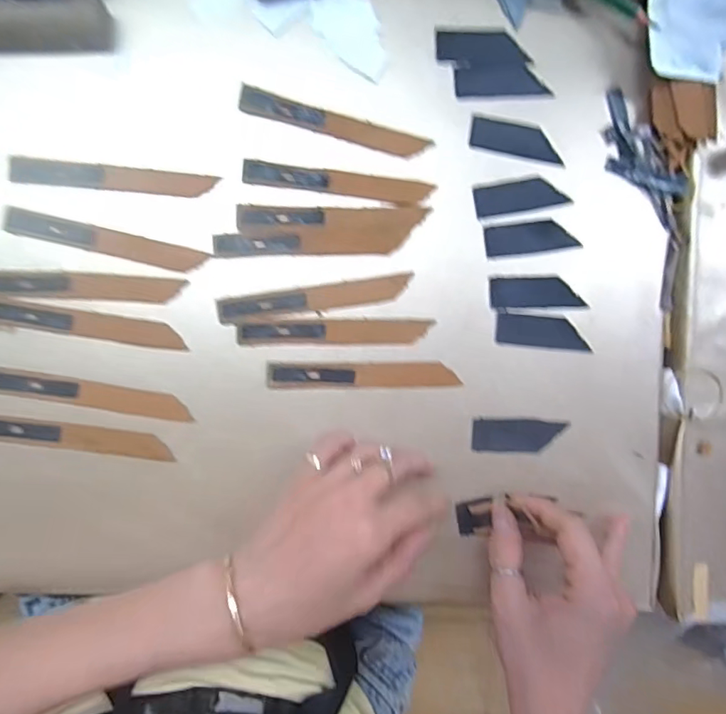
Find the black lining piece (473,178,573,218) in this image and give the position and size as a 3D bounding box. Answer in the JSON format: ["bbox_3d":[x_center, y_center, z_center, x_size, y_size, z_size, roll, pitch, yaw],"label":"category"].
[{"bbox_3d":[0.107,-0.109,0.352,0.062,0.004,0.020,-10,91,-4],"label":"black lining piece"}]

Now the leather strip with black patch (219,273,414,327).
[{"bbox_3d":[-0.030,-0.038,0.339,0.125,0.004,0.017,-9,91,-4],"label":"leather strip with black patch"}]

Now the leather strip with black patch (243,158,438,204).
[{"bbox_3d":[-0.015,-0.114,0.339,0.122,0.004,0.016,6,90,-4],"label":"leather strip with black patch"}]

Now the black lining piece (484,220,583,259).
[{"bbox_3d":[0.114,-0.080,0.352,0.062,0.004,0.021,-8,91,-4],"label":"black lining piece"}]

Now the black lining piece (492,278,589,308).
[{"bbox_3d":[0.118,-0.044,0.354,0.063,0.004,0.021,0,89,-1],"label":"black lining piece"}]

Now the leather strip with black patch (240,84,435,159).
[{"bbox_3d":[-0.017,-0.151,0.341,0.123,0.004,0.016,13,94,-7],"label":"leather strip with black patch"}]

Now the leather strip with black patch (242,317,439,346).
[{"bbox_3d":[-0.018,-0.017,0.340,0.124,0.004,0.018,0,90,-4],"label":"leather strip with black patch"}]

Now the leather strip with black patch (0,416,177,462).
[{"bbox_3d":[-0.184,0.051,0.331,0.123,0.004,0.016,8,90,-4],"label":"leather strip with black patch"}]

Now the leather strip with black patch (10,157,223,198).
[{"bbox_3d":[-0.157,-0.113,0.331,0.123,0.004,0.015,3,96,-7],"label":"leather strip with black patch"}]

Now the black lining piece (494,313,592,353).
[{"bbox_3d":[0.123,-0.017,0.354,0.063,0.004,0.022,5,90,-4],"label":"black lining piece"}]

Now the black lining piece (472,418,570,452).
[{"bbox_3d":[0.105,0.053,0.352,0.062,0.004,0.022,1,90,-4],"label":"black lining piece"}]

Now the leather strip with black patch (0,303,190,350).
[{"bbox_3d":[-0.177,-0.021,0.331,0.123,0.004,0.017,9,90,-4],"label":"leather strip with black patch"}]

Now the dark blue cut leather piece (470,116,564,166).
[{"bbox_3d":[0.104,-0.147,0.352,0.062,0.004,0.021,11,90,-4],"label":"dark blue cut leather piece"}]

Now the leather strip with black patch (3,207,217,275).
[{"bbox_3d":[-0.163,-0.073,0.331,0.123,0.004,0.016,13,89,-4],"label":"leather strip with black patch"}]

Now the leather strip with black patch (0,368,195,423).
[{"bbox_3d":[-0.173,0.024,0.332,0.124,0.004,0.016,10,90,-4],"label":"leather strip with black patch"}]

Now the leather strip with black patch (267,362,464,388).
[{"bbox_3d":[0.001,0.012,0.342,0.123,0.004,0.016,0,90,-4],"label":"leather strip with black patch"}]

